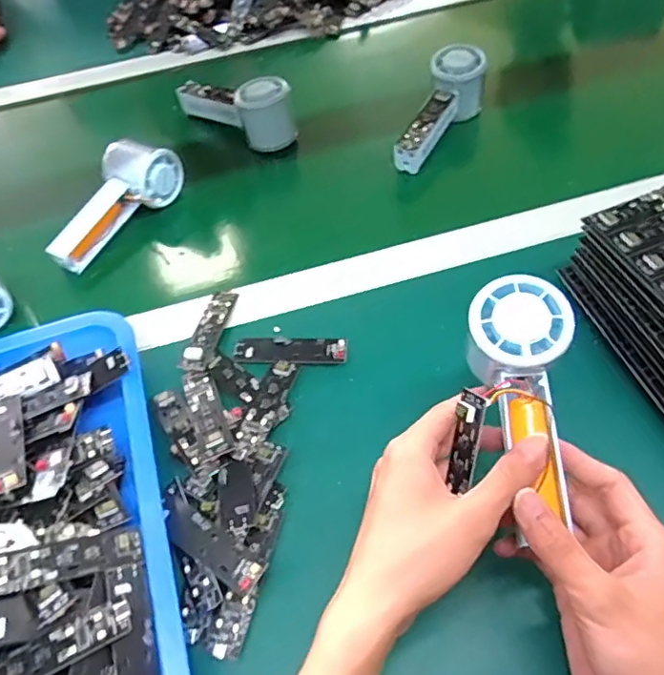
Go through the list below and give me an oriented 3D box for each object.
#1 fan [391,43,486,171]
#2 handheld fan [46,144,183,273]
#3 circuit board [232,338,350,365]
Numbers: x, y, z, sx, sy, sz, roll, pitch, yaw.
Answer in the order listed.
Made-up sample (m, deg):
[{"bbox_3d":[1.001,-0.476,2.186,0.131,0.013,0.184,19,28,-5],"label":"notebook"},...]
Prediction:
[{"bbox_3d":[0.121,-0.249,0.610,0.057,0.059,0.160,16,58,17],"label":"fan"},{"bbox_3d":[-0.213,-0.131,0.560,0.076,0.045,0.147,13,57,15],"label":"handheld fan"},{"bbox_3d":[-0.034,0.010,0.460,0.091,0.006,0.026,1,55,6],"label":"circuit board"}]

